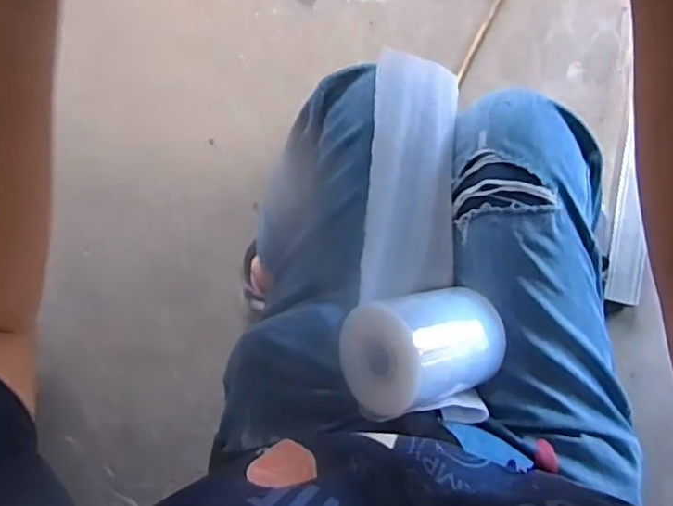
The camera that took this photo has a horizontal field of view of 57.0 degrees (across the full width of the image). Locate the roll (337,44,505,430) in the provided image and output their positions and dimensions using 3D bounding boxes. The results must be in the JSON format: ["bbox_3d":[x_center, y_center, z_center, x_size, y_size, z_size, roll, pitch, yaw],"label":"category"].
[{"bbox_3d":[0.075,-0.009,0.464,0.122,0.080,0.265,7,83,2],"label":"roll"}]

